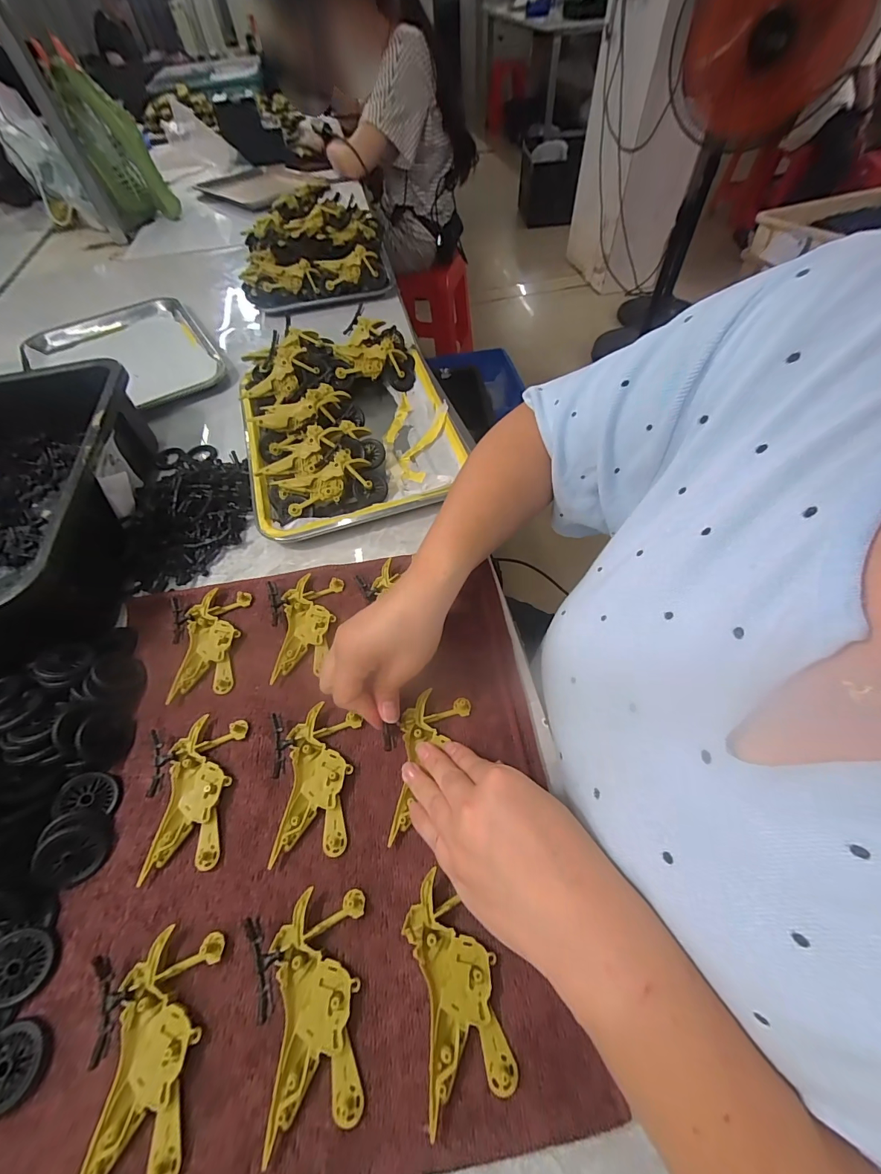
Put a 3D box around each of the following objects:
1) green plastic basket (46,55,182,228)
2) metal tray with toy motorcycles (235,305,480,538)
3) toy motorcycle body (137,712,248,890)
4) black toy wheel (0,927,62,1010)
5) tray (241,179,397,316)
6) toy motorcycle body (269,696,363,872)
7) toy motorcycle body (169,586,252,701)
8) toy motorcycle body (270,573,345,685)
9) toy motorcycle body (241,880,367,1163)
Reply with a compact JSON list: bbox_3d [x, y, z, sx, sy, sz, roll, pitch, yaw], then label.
[{"bbox_3d":[-0.747,-1.015,0.964,0.141,0.241,0.131,-29,59,-14],"label":"green plastic basket"},{"bbox_3d":[-0.115,-0.217,0.512,0.254,0.059,0.330,-17,57,-7],"label":"metal tray with toy motorcycles"},{"bbox_3d":[-0.184,0.149,0.302,0.064,0.012,0.097,-6,57,1],"label":"toy motorcycle body"},{"bbox_3d":[-0.257,0.231,0.250,0.040,0.004,0.035,20,51,-2],"label":"black toy wheel"},{"bbox_3d":[-0.234,-0.621,0.747,0.261,0.106,0.232,-15,57,-5],"label":"tray"},{"bbox_3d":[-0.091,0.138,0.302,0.059,0.014,0.098,-10,57,-3],"label":"toy motorcycle body"},{"bbox_3d":[-0.204,0.047,0.370,0.065,0.012,0.100,-16,57,-6],"label":"toy motorcycle body"},{"bbox_3d":[-0.122,0.035,0.375,0.047,0.010,0.100,0,57,5],"label":"toy motorcycle body"},{"bbox_3d":[-0.070,0.237,0.237,0.065,0.014,0.098,-18,57,-8],"label":"toy motorcycle body"}]

